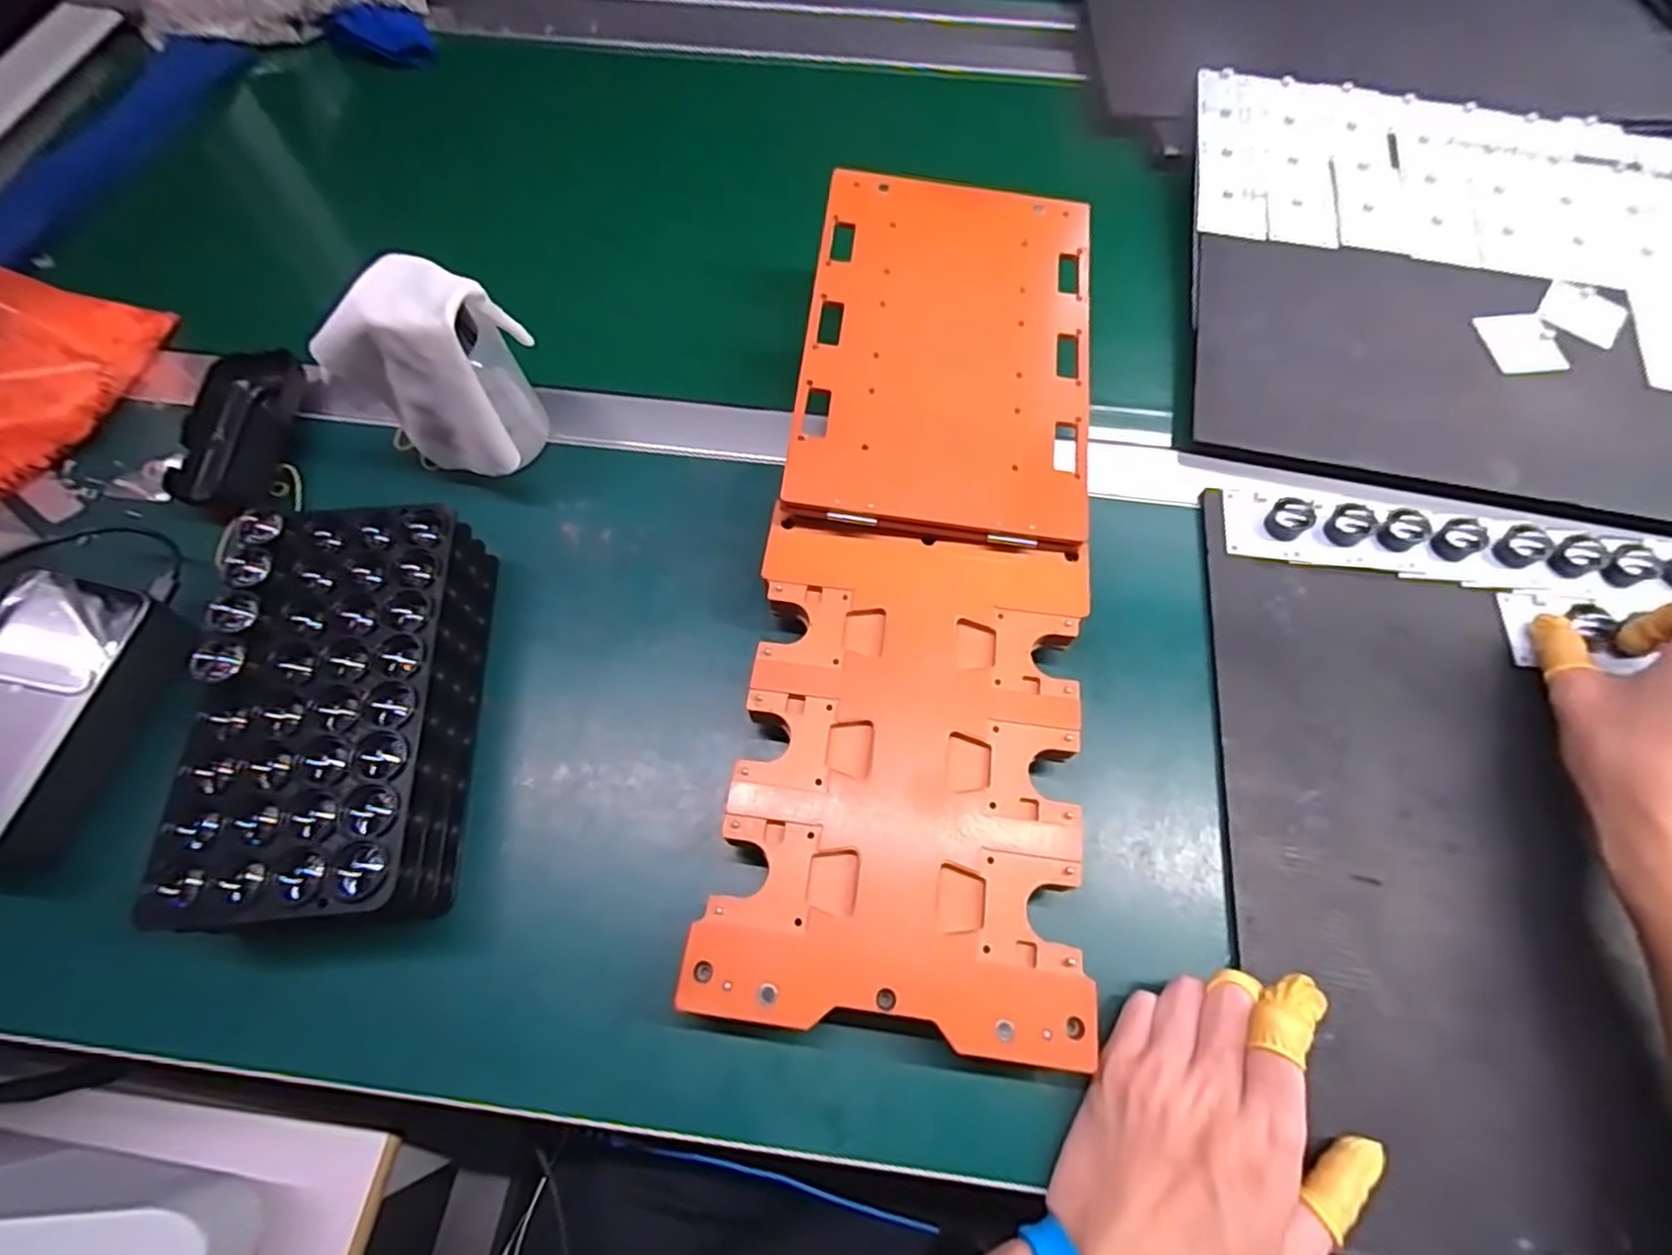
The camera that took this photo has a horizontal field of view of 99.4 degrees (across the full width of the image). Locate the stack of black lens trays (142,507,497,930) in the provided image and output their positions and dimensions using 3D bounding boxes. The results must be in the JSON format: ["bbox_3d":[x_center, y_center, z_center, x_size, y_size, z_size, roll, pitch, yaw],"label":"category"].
[{"bbox_3d":[-0.238,0.038,0.343,0.102,0.068,0.197,-6,68,-2],"label":"stack of black lens trays"}]

